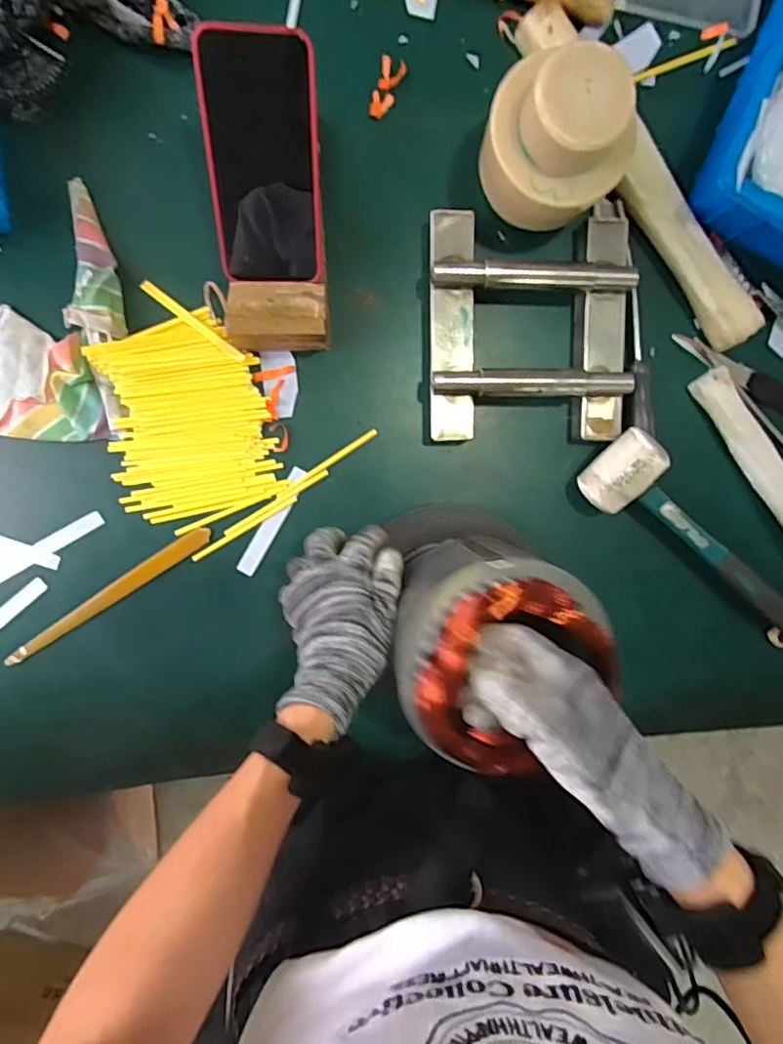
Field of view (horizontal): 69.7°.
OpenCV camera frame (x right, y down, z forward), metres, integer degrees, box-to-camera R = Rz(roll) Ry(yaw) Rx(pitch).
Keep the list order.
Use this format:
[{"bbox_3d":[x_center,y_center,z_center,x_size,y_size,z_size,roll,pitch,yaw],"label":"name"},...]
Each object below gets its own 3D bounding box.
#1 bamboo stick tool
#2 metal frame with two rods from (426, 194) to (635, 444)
[{"bbox_3d":[-0.259,0.067,0.518,0.209,0.009,0.019,-33,98,0],"label":"bamboo stick tool"},{"bbox_3d":[0.125,-0.178,0.507,0.177,0.047,0.202,-2,97,-4],"label":"metal frame with two rods"}]

